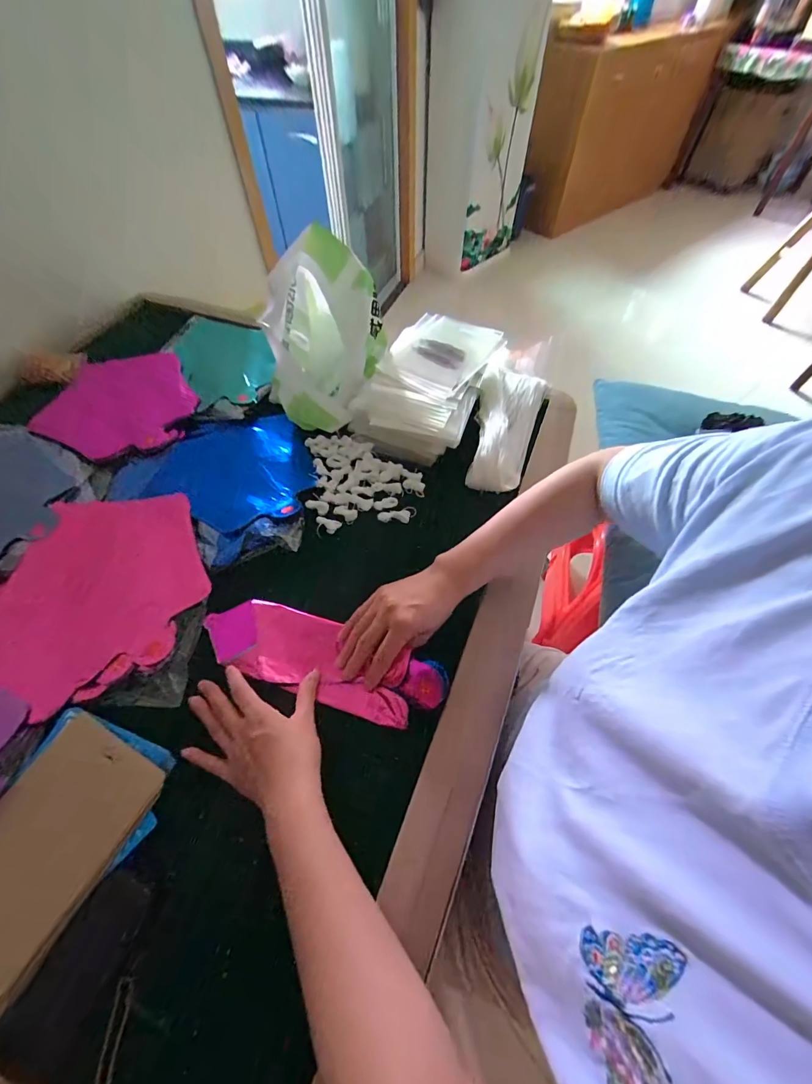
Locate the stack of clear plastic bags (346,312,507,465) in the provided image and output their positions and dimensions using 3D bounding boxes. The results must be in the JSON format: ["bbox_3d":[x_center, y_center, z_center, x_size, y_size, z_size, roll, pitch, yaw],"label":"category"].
[{"bbox_3d":[0.037,-0.241,0.624,0.164,0.065,0.279,19,59,12],"label":"stack of clear plastic bags"}]

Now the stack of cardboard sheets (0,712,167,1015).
[{"bbox_3d":[-0.305,0.252,0.331,0.123,0.022,0.179,22,60,14],"label":"stack of cardboard sheets"}]

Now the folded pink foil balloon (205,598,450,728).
[{"bbox_3d":[-0.091,0.124,0.430,0.264,0.027,0.080,17,58,17],"label":"folded pink foil balloon"}]

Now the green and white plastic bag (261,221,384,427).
[{"bbox_3d":[-0.111,-0.294,0.612,0.146,0.167,0.215,-2,57,-1],"label":"green and white plastic bag"}]

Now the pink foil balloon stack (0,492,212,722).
[{"bbox_3d":[-0.354,0.046,0.461,0.231,0.021,0.246,22,60,13],"label":"pink foil balloon stack"}]

